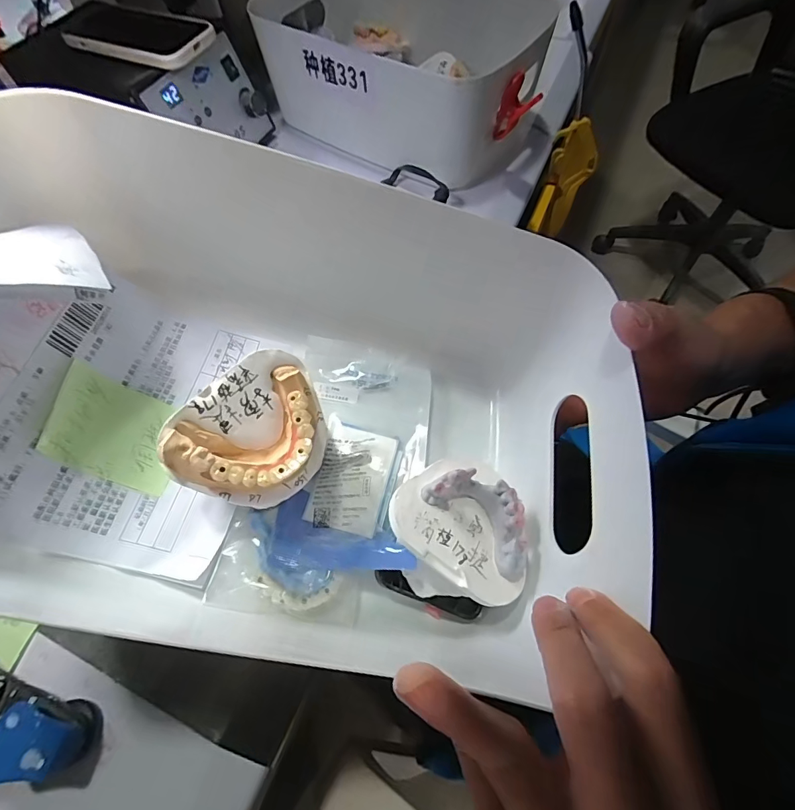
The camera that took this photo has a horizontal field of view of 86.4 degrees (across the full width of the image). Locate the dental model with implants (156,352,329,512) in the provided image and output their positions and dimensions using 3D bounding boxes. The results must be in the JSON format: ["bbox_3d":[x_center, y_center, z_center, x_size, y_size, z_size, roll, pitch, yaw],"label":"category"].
[{"bbox_3d":[-0.071,0.015,0.213,0.067,0.028,0.074,41,64,-12],"label":"dental model with implants"}]

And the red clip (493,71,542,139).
[{"bbox_3d":[0.124,-0.304,0.437,0.041,0.056,0.028,12,64,8],"label":"red clip"}]

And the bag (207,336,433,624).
[{"bbox_3d":[-0.036,0.038,0.252,0.097,0.027,0.160,8,63,6],"label":"bag"}]

